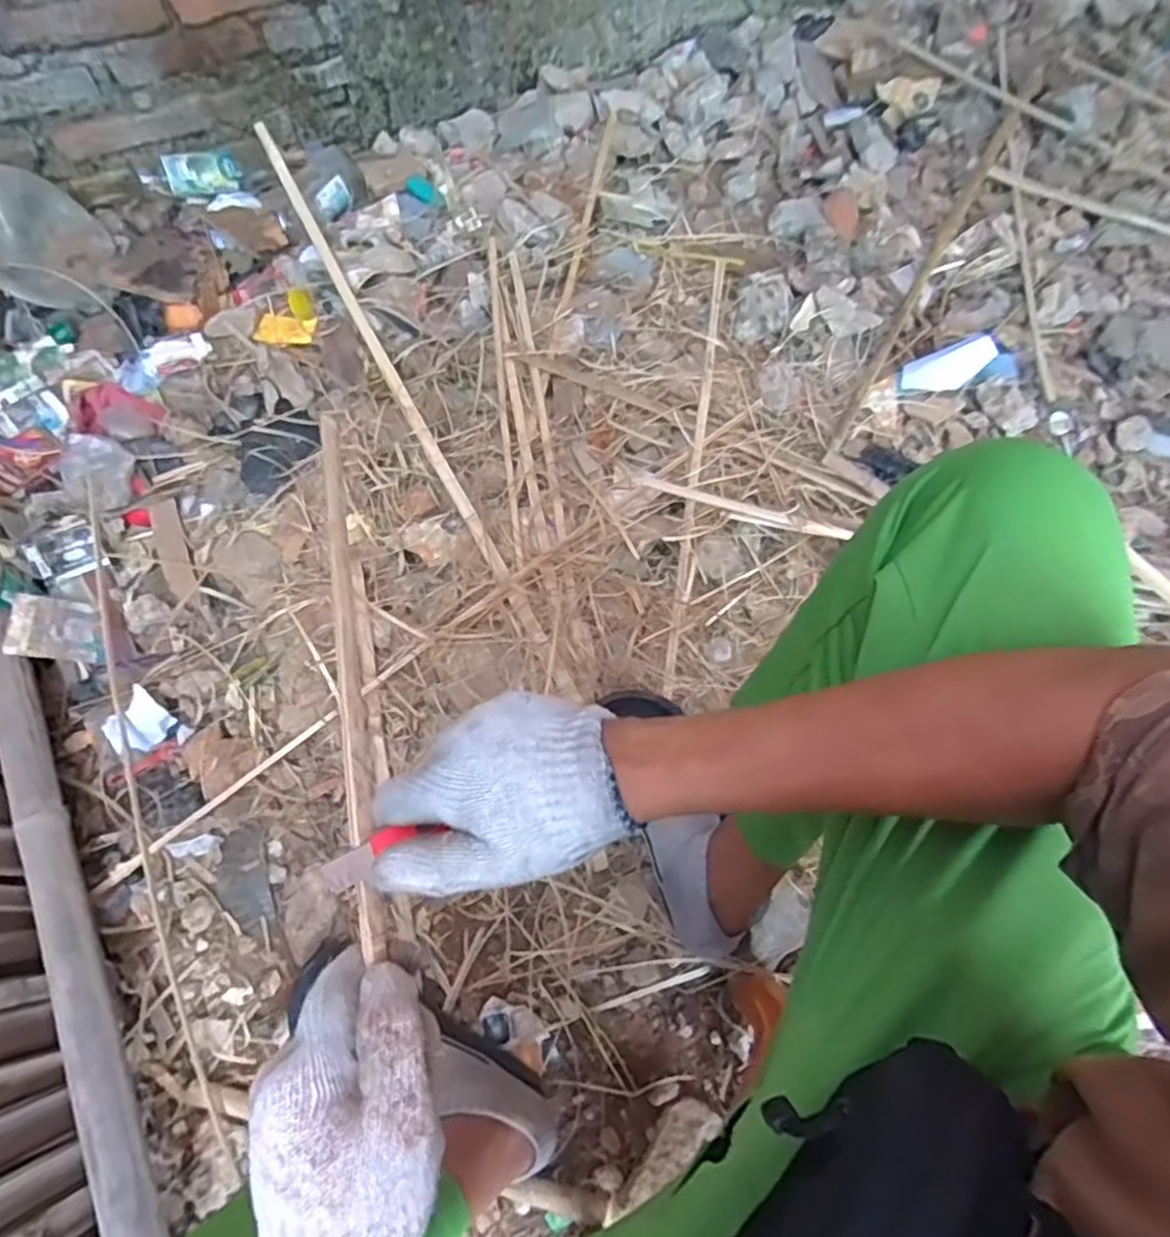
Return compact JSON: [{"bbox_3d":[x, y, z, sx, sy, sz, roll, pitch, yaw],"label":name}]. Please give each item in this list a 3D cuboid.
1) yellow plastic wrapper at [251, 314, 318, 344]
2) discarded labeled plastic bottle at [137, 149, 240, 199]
[{"bbox_3d":[-0.422,-0.406,0.991,0.082,0.011,0.045,3,66,1],"label":"yellow plastic wrapper"},{"bbox_3d":[-0.586,-0.661,1.050,0.136,0.052,0.054,-21,68,-9],"label":"discarded labeled plastic bottle"}]

